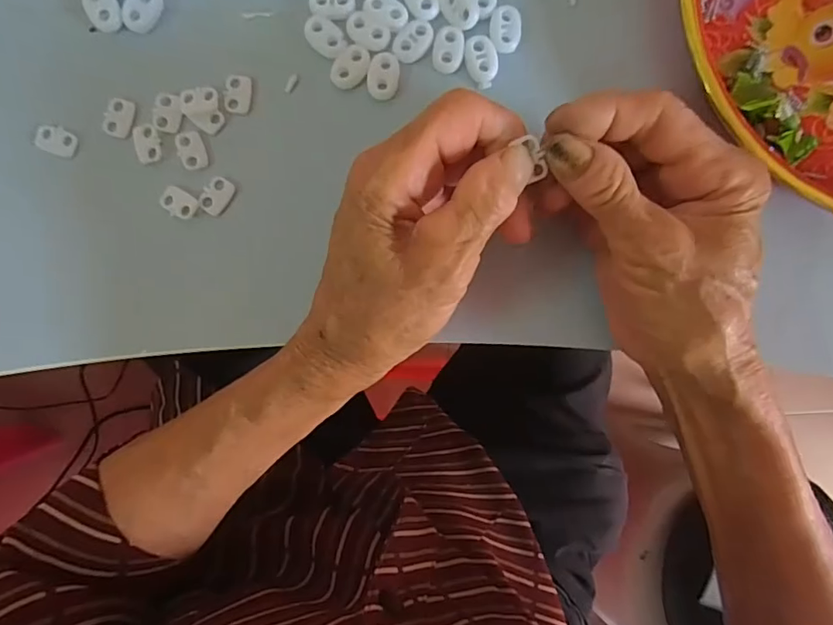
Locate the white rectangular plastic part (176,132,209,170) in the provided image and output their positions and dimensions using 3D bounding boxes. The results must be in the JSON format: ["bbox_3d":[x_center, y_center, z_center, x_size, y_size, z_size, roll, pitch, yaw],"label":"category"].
[{"bbox_3d":[-0.108,-0.078,0.246,0.012,0.004,0.019,-21,91,-1],"label":"white rectangular plastic part"}]

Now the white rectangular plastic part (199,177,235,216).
[{"bbox_3d":[-0.097,-0.057,0.248,0.012,0.004,0.018,30,90,-2],"label":"white rectangular plastic part"}]

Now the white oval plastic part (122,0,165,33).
[{"bbox_3d":[-0.130,-0.144,0.243,0.015,0.005,0.021,30,90,-2],"label":"white oval plastic part"}]

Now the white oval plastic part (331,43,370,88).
[{"bbox_3d":[-0.032,-0.119,0.249,0.015,0.005,0.021,38,90,-2],"label":"white oval plastic part"}]

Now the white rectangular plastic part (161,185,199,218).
[{"bbox_3d":[-0.114,-0.052,0.245,0.017,0.004,0.012,29,90,-2],"label":"white rectangular plastic part"}]

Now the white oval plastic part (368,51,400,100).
[{"bbox_3d":[-0.016,-0.115,0.250,0.014,0.006,0.021,7,91,-2],"label":"white oval plastic part"}]

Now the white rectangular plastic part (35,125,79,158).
[{"bbox_3d":[-0.171,-0.082,0.244,0.017,0.004,0.013,21,90,-2],"label":"white rectangular plastic part"}]

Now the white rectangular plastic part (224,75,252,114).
[{"bbox_3d":[-0.086,-0.106,0.248,0.012,0.004,0.018,5,91,-2],"label":"white rectangular plastic part"}]

